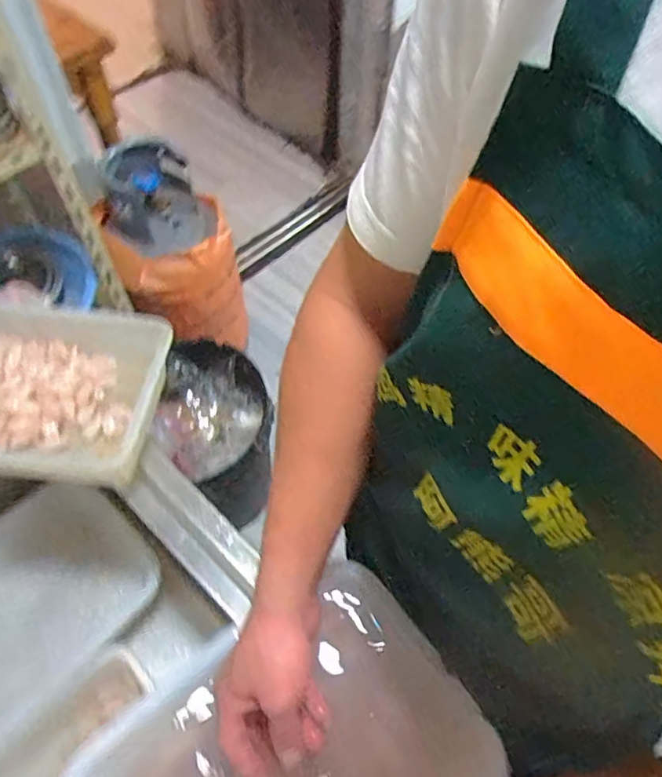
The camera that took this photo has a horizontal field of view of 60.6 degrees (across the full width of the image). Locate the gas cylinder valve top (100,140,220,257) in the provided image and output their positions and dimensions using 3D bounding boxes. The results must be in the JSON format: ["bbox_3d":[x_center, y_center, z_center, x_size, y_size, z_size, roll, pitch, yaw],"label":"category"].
[{"bbox_3d":[-0.389,-0.419,1.260,0.233,0.178,0.186,-18,59,-13],"label":"gas cylinder valve top"}]

